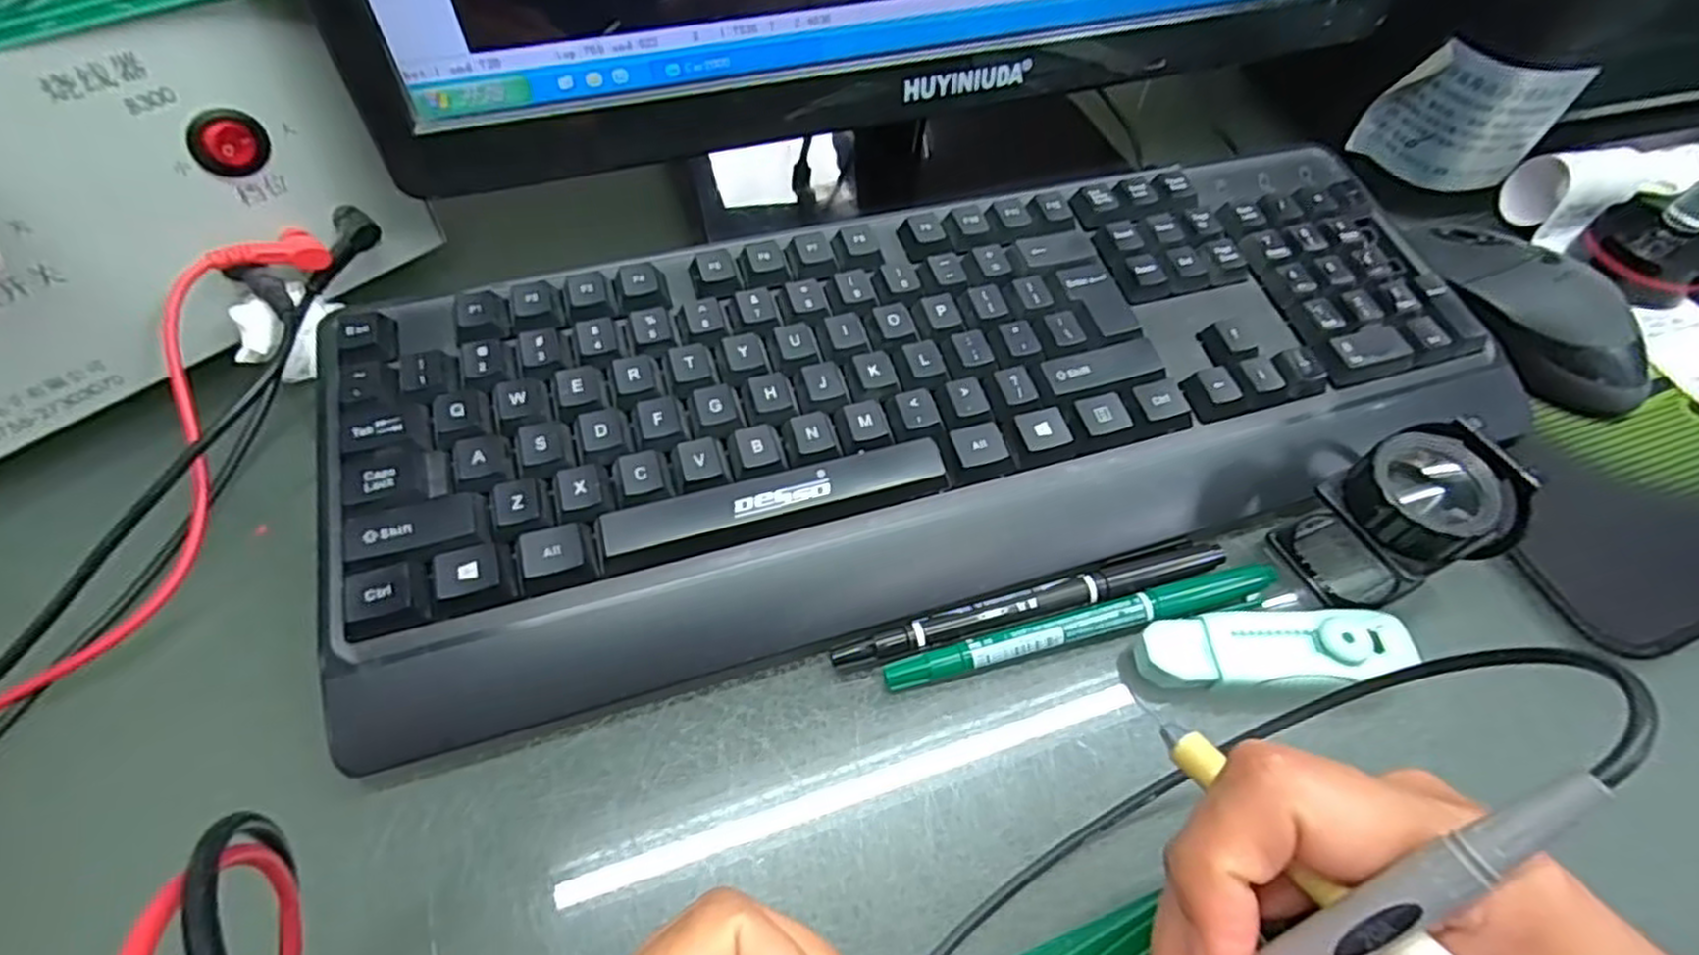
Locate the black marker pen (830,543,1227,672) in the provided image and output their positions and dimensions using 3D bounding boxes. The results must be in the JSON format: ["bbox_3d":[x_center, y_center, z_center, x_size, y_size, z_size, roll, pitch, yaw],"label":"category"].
[{"bbox_3d":[0.063,0.044,0.253,0.139,0.009,0.012,-14,58,-13],"label":"black marker pen"}]

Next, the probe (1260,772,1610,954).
[{"bbox_3d":[0.083,0.097,0.144,0.129,0.010,0.011,-47,63,16],"label":"probe"}]

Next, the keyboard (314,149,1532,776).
[{"bbox_3d":[0.045,-0.034,0.284,0.437,0.042,0.159,-14,58,-13],"label":"keyboard"}]

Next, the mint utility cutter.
[{"bbox_3d":[0.138,0.055,0.242,0.086,0.014,0.024,1,56,-3],"label":"mint utility cutter"}]

